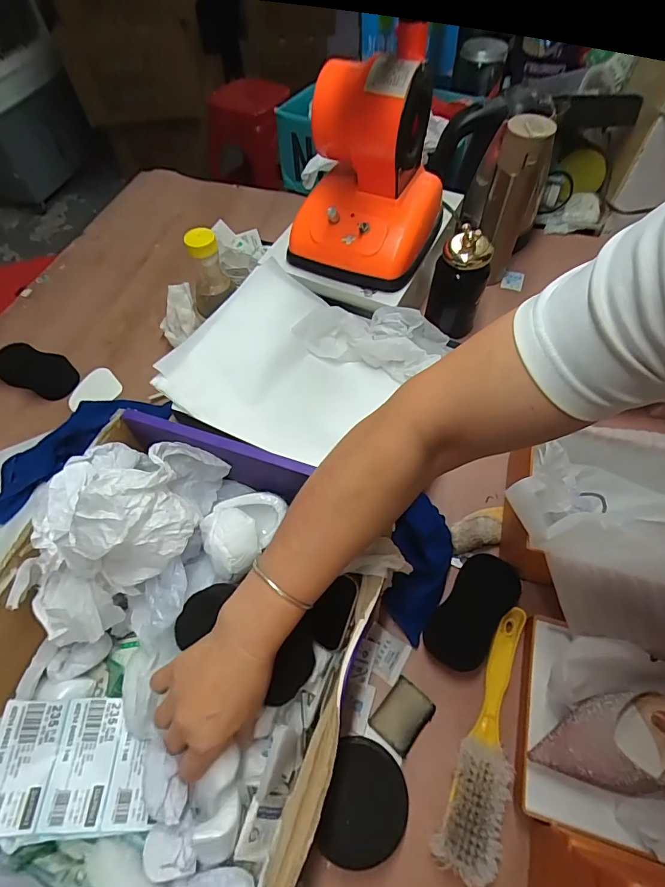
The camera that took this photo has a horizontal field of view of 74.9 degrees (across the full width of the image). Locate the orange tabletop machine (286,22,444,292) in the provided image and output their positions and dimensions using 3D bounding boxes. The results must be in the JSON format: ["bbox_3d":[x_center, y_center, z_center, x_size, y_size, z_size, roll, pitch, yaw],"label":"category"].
[{"bbox_3d":[0.054,-0.368,0.576,0.175,0.204,0.210,19,62,12],"label":"orange tabletop machine"}]

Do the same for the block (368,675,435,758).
[{"bbox_3d":[0.073,0.279,0.446,0.047,0.004,0.059,38,67,20],"label":"block"}]

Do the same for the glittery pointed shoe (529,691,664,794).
[{"bbox_3d":[0.314,0.264,0.393,0.253,0.062,0.071,-19,59,14],"label":"glittery pointed shoe"}]

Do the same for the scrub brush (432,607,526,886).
[{"bbox_3d":[0.157,0.279,0.426,0.047,0.032,0.228,22,62,13],"label":"scrub brush"}]

